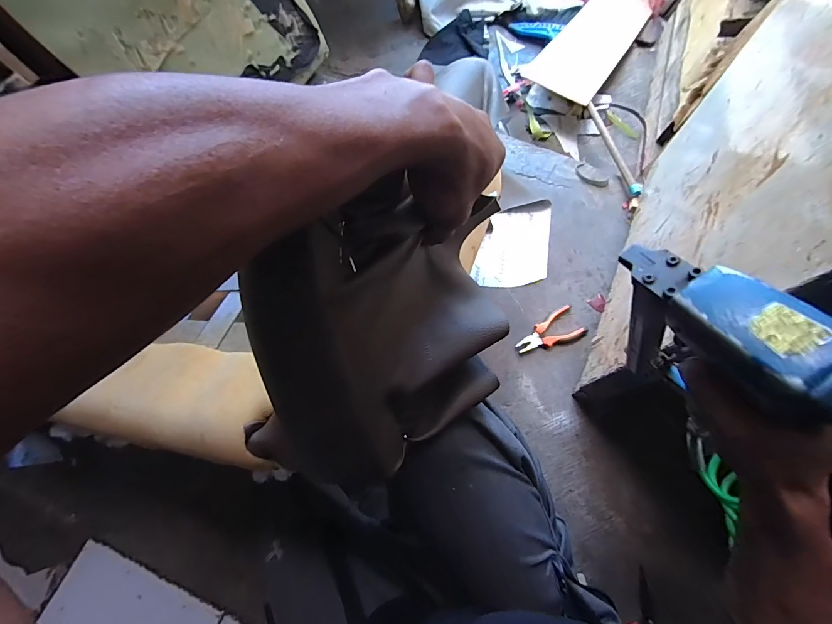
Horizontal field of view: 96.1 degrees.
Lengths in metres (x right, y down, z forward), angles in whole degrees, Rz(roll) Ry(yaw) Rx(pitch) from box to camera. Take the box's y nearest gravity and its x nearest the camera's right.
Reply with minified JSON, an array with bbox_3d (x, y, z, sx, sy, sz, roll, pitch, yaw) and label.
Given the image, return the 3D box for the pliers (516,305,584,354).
[{"bbox_3d":[0.295,0.046,0.838,0.156,0.017,0.068,-25,73,-8],"label":"pliers"}]

